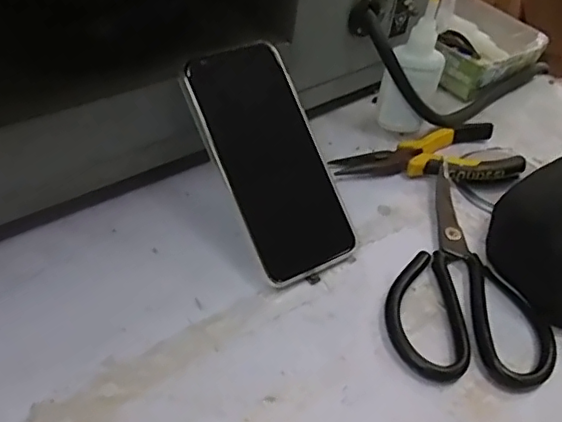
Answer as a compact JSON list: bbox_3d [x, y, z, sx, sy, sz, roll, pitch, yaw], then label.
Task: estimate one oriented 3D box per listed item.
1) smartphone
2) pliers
[{"bbox_3d":[-0.007,-0.035,0.389,0.079,0.012,0.162,-22,87,-27],"label":"smartphone"},{"bbox_3d":[0.122,-0.043,0.475,0.153,0.021,0.069,-7,46,-14],"label":"pliers"}]

